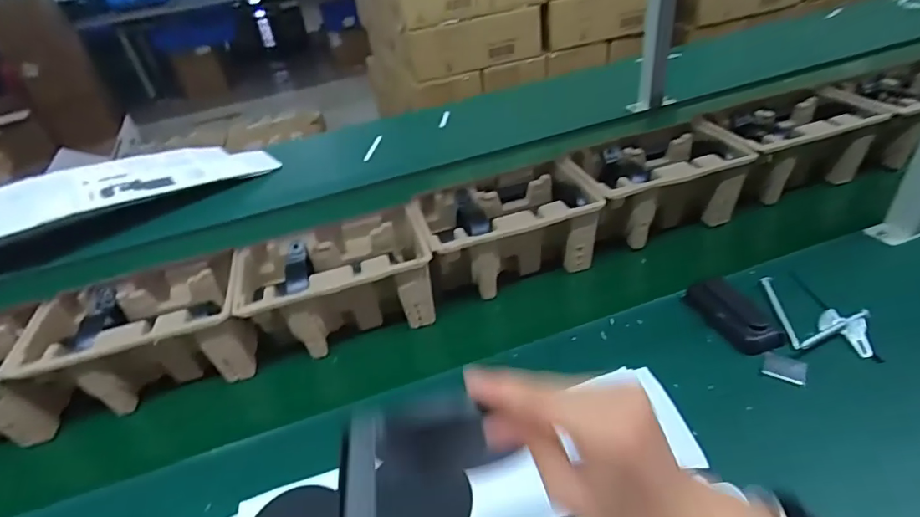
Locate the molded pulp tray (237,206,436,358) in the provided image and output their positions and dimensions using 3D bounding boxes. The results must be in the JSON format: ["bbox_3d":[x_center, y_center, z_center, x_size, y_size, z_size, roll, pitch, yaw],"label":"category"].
[{"bbox_3d":[-0.150,0.034,0.621,0.229,0.100,0.142,-16,35,-12],"label":"molded pulp tray"}]

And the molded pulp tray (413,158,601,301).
[{"bbox_3d":[0.061,-0.034,0.669,0.227,0.109,0.143,-14,34,-9],"label":"molded pulp tray"}]

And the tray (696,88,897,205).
[{"bbox_3d":[0.498,-0.172,0.758,0.242,0.107,0.148,-14,34,-9],"label":"tray"}]

